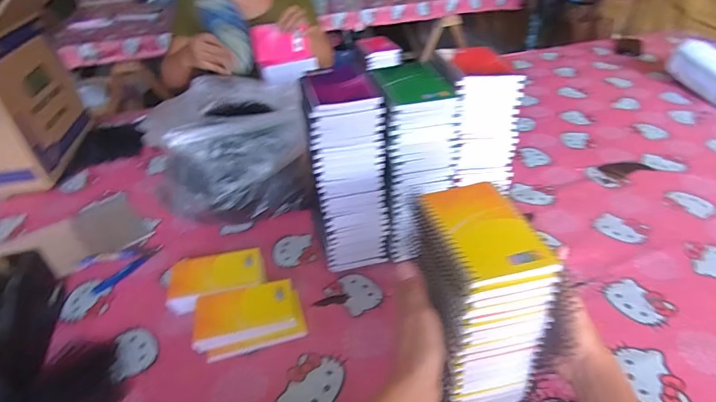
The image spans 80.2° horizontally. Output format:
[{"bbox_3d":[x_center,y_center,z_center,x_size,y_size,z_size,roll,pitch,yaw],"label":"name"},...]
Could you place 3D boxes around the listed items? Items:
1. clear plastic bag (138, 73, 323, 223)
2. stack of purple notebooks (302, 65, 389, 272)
[{"bbox_3d":[-0.244,-0.088,0.795,0.247,0.202,0.293,-18,38,-20],"label":"clear plastic bag"},{"bbox_3d":[-0.015,-0.035,0.626,0.096,0.290,0.102,-8,36,-8],"label":"stack of purple notebooks"}]

